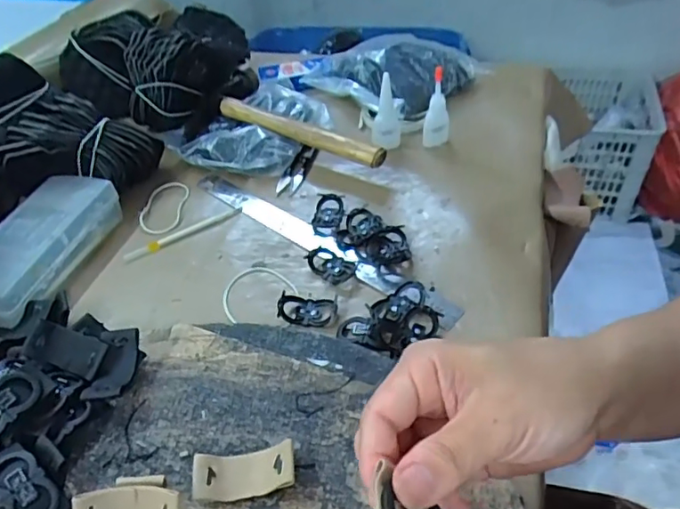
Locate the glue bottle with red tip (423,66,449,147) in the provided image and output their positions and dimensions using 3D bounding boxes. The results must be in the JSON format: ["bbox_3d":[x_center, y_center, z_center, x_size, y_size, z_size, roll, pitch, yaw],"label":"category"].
[{"bbox_3d":[0.106,-0.157,0.599,0.026,0.088,0.020,7,44,10],"label":"glue bottle with red tip"}]

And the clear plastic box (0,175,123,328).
[{"bbox_3d":[-0.263,-0.005,0.486,0.068,0.048,0.156,8,44,12],"label":"clear plastic box"}]

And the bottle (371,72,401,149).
[{"bbox_3d":[0.051,-0.153,0.601,0.030,0.087,0.033,3,43,7],"label":"bottle"}]

